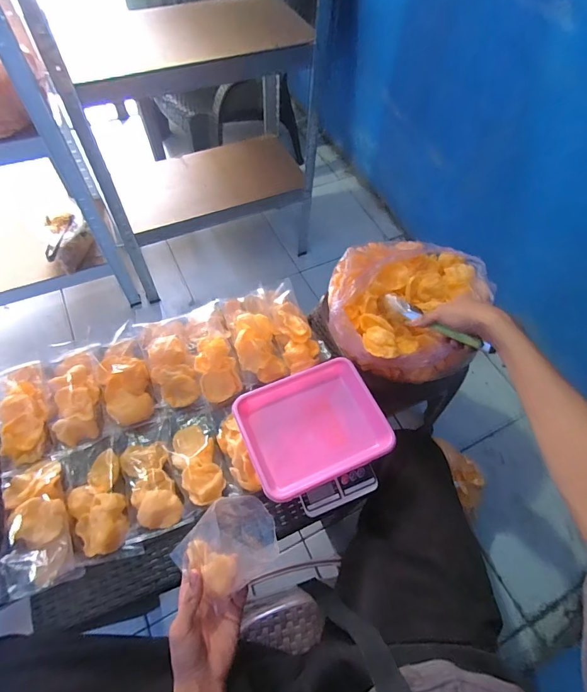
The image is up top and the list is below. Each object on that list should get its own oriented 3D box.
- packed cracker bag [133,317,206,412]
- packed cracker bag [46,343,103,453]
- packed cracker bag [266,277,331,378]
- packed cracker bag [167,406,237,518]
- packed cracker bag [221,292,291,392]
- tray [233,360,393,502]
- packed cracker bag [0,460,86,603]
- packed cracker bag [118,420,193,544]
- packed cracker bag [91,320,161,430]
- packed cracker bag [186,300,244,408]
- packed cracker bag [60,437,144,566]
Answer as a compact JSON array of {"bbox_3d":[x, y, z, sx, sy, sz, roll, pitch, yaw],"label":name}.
[{"bbox_3d":[-0.228,0.020,0.717,0.086,0.054,0.178,-19,63,-13],"label":"packed cracker bag"},{"bbox_3d":[-0.375,0.080,0.681,0.096,0.050,0.183,-20,63,-13],"label":"packed cracker bag"},{"bbox_3d":[0.001,-0.048,0.775,0.093,0.056,0.202,-16,62,-12],"label":"packed cracker bag"},{"bbox_3d":[-0.163,0.180,0.654,0.083,0.047,0.182,-18,62,-13],"label":"packed cracker bag"},{"bbox_3d":[-0.075,-0.029,0.752,0.099,0.060,0.201,-15,62,-11],"label":"packed cracker bag"},{"bbox_3d":[0.030,0.135,0.658,0.220,0.052,0.181,-21,63,-14],"label":"tray"},{"bbox_3d":[-0.373,0.250,0.566,0.087,0.049,0.195,-24,64,-16],"label":"packed cracker bag"},{"bbox_3d":[-0.230,0.207,0.633,0.097,0.037,0.183,-15,62,-11],"label":"packed cracker bag"},{"bbox_3d":[-0.301,0.052,0.699,0.085,0.062,0.181,-17,62,-12],"label":"packed cracker bag"},{"bbox_3d":[-0.154,-0.004,0.732,0.082,0.067,0.220,-17,62,-12],"label":"packed cracker bag"},{"bbox_3d":[-0.305,0.241,0.611,0.084,0.029,0.186,-21,63,-14],"label":"packed cracker bag"}]

